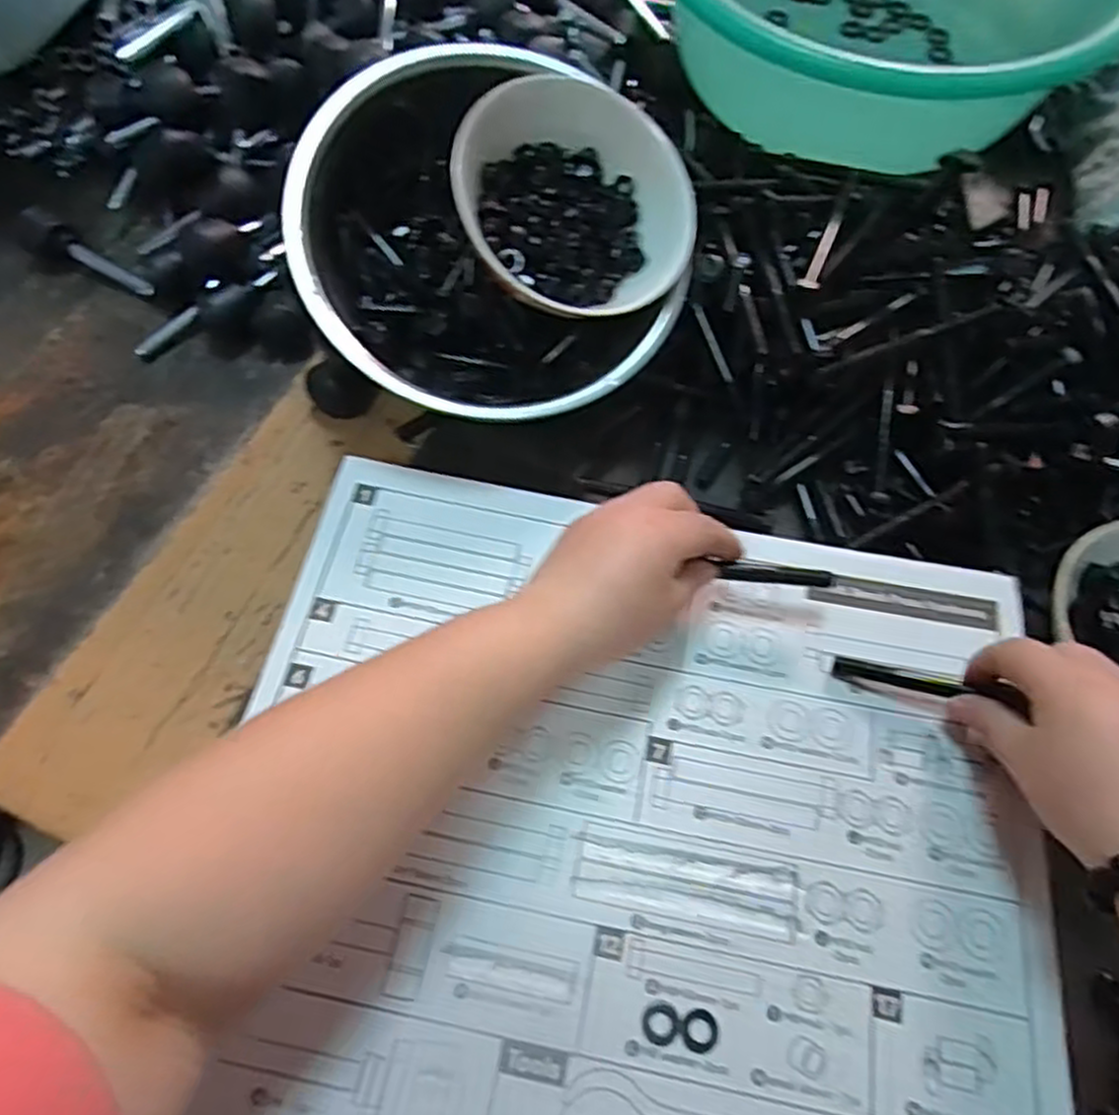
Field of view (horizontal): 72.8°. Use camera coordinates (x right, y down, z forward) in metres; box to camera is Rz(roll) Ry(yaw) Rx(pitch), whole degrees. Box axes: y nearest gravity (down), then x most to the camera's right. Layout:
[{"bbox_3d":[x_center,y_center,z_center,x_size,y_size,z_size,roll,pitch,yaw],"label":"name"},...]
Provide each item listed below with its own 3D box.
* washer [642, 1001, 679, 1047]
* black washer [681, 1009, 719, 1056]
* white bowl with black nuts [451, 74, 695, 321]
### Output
[{"bbox_3d":[0.042,0.194,0.315,0.015,0.004,0.015,0,63,0],"label":"washer"},{"bbox_3d":[0.058,0.196,0.315,0.015,0.004,0.016,0,63,0],"label":"black washer"},{"bbox_3d":[0.003,-0.195,0.419,0.128,0.046,0.130,4,77,-18],"label":"white bowl with black nuts"}]

